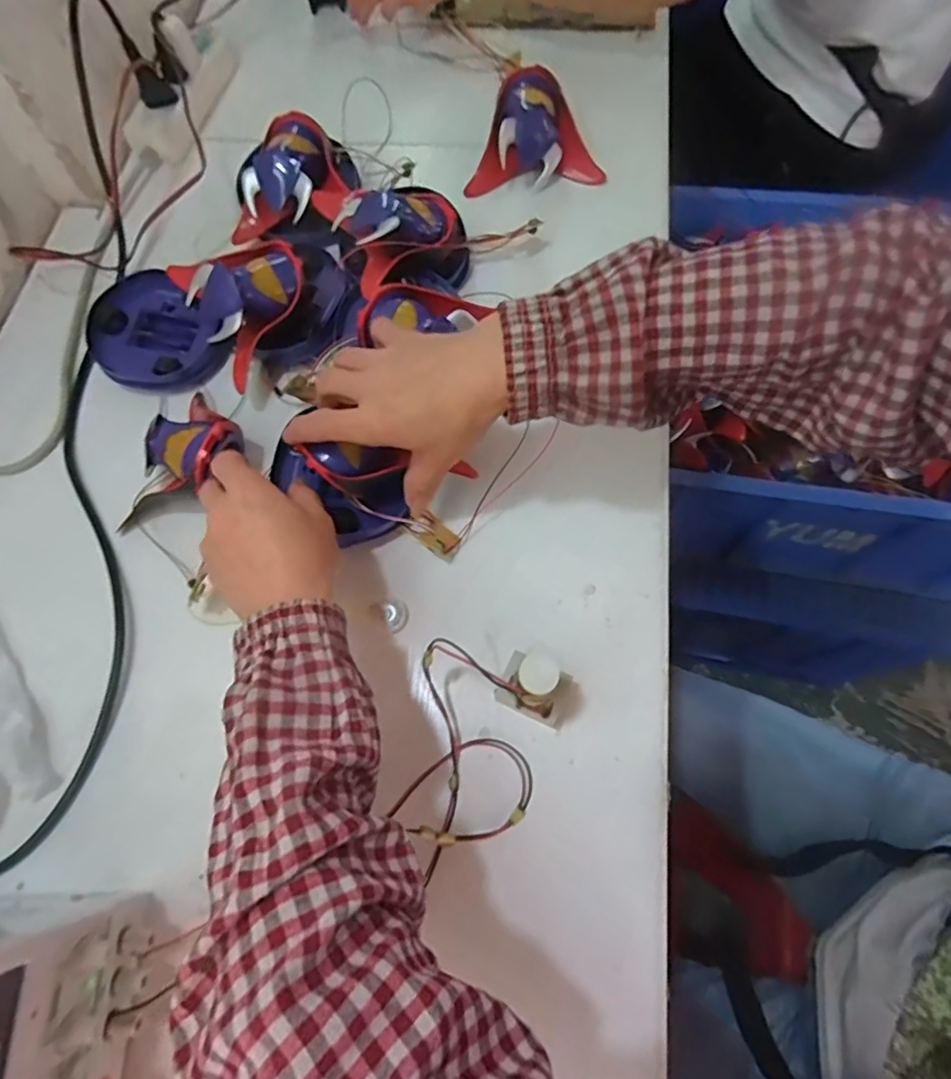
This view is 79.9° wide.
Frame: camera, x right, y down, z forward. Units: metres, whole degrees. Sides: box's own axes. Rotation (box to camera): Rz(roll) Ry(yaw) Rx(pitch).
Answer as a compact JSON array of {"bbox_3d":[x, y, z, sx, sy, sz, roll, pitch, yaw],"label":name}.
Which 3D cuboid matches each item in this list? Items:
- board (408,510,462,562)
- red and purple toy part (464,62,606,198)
[{"bbox_3d":[-0.030,-0.003,0.416,0.037,0.014,0.025,32,73,14],"label":"board"},{"bbox_3d":[0.053,-0.379,0.527,0.127,0.057,0.078,-6,68,1],"label":"red and purple toy part"}]

